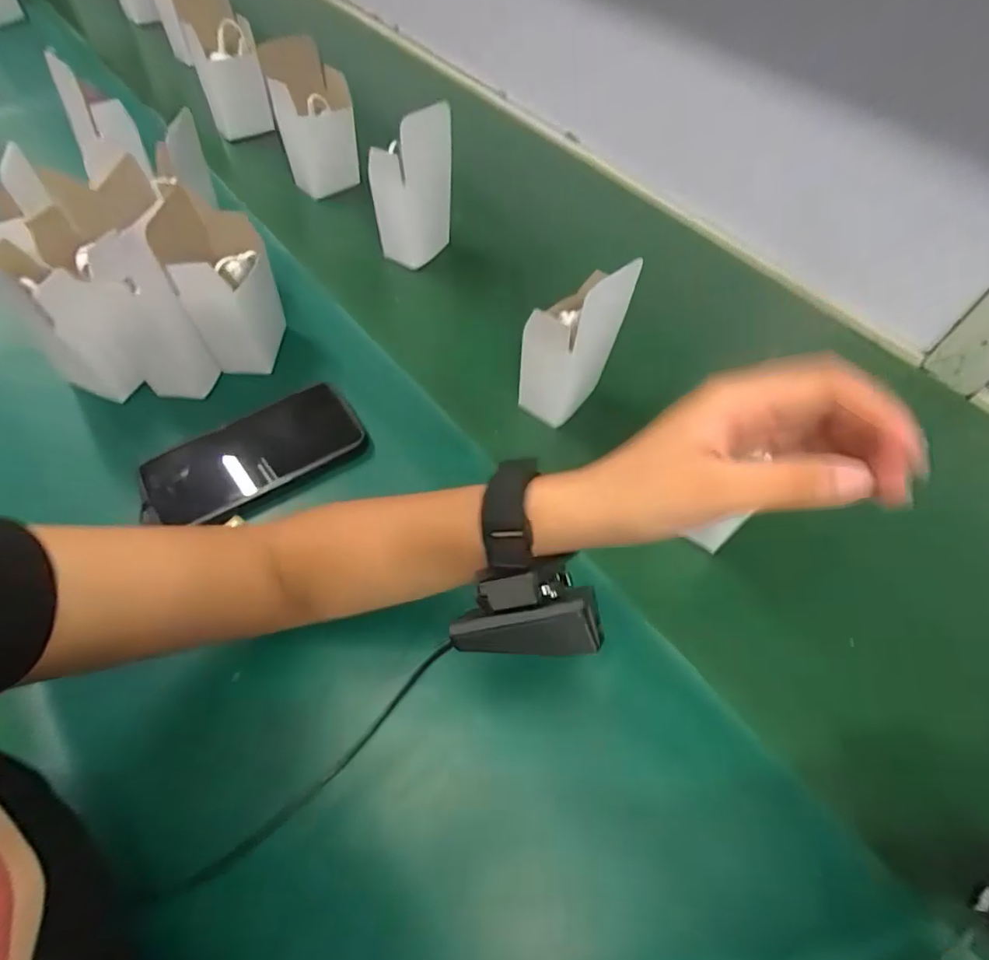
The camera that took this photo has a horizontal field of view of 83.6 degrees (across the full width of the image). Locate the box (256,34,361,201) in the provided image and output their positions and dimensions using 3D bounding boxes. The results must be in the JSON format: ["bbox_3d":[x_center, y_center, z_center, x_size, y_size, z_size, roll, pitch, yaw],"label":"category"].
[{"bbox_3d":[-0.206,-0.410,0.638,0.086,0.142,0.057,-11,59,-8],"label":"box"}]

